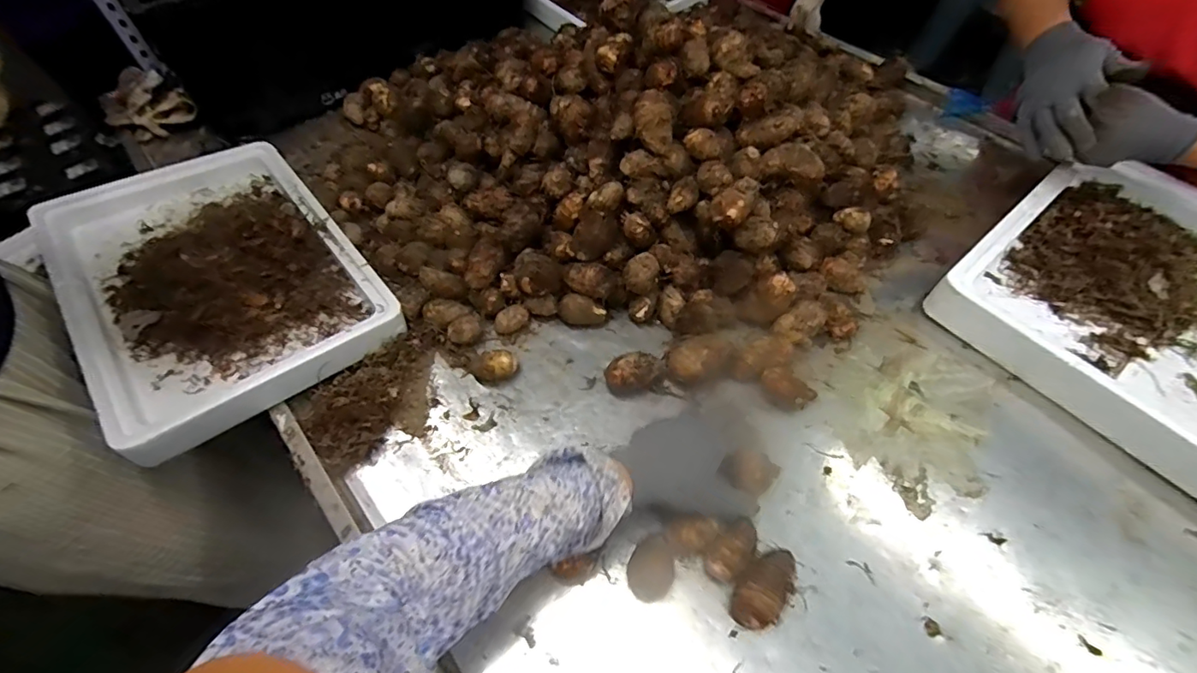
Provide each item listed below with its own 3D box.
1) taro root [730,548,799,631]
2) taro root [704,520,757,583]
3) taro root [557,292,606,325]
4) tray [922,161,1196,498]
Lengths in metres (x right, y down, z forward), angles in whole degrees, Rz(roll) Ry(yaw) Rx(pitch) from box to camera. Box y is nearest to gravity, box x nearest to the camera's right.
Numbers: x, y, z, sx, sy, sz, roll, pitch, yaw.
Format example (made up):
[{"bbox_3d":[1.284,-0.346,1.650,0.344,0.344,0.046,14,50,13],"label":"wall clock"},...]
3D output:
[{"bbox_3d":[0.150,0.229,0.476,0.042,0.034,0.070,32,63,19],"label":"taro root"},{"bbox_3d":[0.123,0.203,0.492,0.033,0.038,0.057,38,65,22],"label":"taro root"},{"bbox_3d":[-0.020,-0.030,0.650,0.057,0.035,0.028,15,59,10],"label":"taro root"},{"bbox_3d":[0.685,-0.019,0.609,0.396,0.063,0.436,-37,64,-21],"label":"tray"}]

